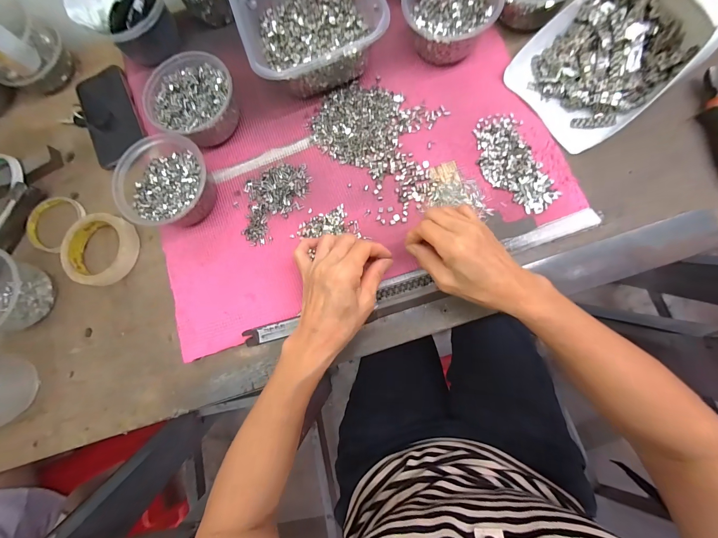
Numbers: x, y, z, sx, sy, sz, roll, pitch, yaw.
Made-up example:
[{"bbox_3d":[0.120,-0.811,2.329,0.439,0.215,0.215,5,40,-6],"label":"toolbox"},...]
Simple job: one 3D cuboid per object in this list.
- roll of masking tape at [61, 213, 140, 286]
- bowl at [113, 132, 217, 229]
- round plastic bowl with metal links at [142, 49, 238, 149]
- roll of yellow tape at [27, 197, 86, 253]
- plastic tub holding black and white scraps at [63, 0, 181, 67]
[{"bbox_3d":[-0.362,-0.029,0.418,0.100,0.022,0.094,-1,79,5],"label":"roll of masking tape"},{"bbox_3d":[-0.240,-0.108,0.391,0.113,0.055,0.112,-1,79,5],"label":"bowl"},{"bbox_3d":[-0.219,-0.224,0.407,0.116,0.055,0.110,-1,79,5],"label":"round plastic bowl with metal links"},{"bbox_3d":[-0.450,-0.070,0.441,0.080,0.010,0.080,-1,82,5],"label":"roll of yellow tape"},{"bbox_3d":[-0.323,-0.353,0.428,0.108,0.078,0.083,-21,78,1],"label":"plastic tub holding black and white scraps"}]

